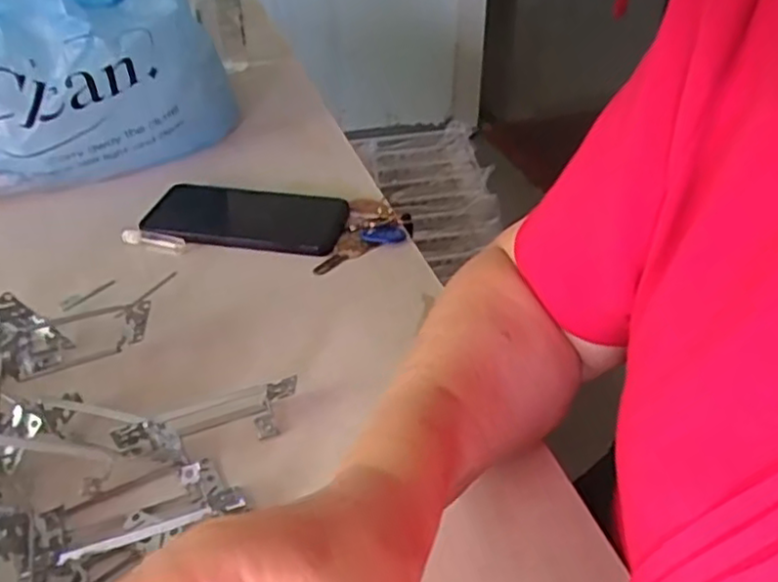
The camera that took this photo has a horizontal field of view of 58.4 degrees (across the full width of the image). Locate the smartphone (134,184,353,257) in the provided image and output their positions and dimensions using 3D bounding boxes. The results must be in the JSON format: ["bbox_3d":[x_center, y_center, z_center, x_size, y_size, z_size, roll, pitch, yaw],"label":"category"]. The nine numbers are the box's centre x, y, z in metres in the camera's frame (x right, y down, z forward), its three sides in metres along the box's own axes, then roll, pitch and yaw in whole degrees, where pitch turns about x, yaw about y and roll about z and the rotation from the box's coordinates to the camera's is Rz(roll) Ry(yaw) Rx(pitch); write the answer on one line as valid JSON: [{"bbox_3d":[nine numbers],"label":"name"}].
[{"bbox_3d":[-0.124,-0.066,0.609,0.173,0.012,0.088,5,42,6],"label":"smartphone"}]

